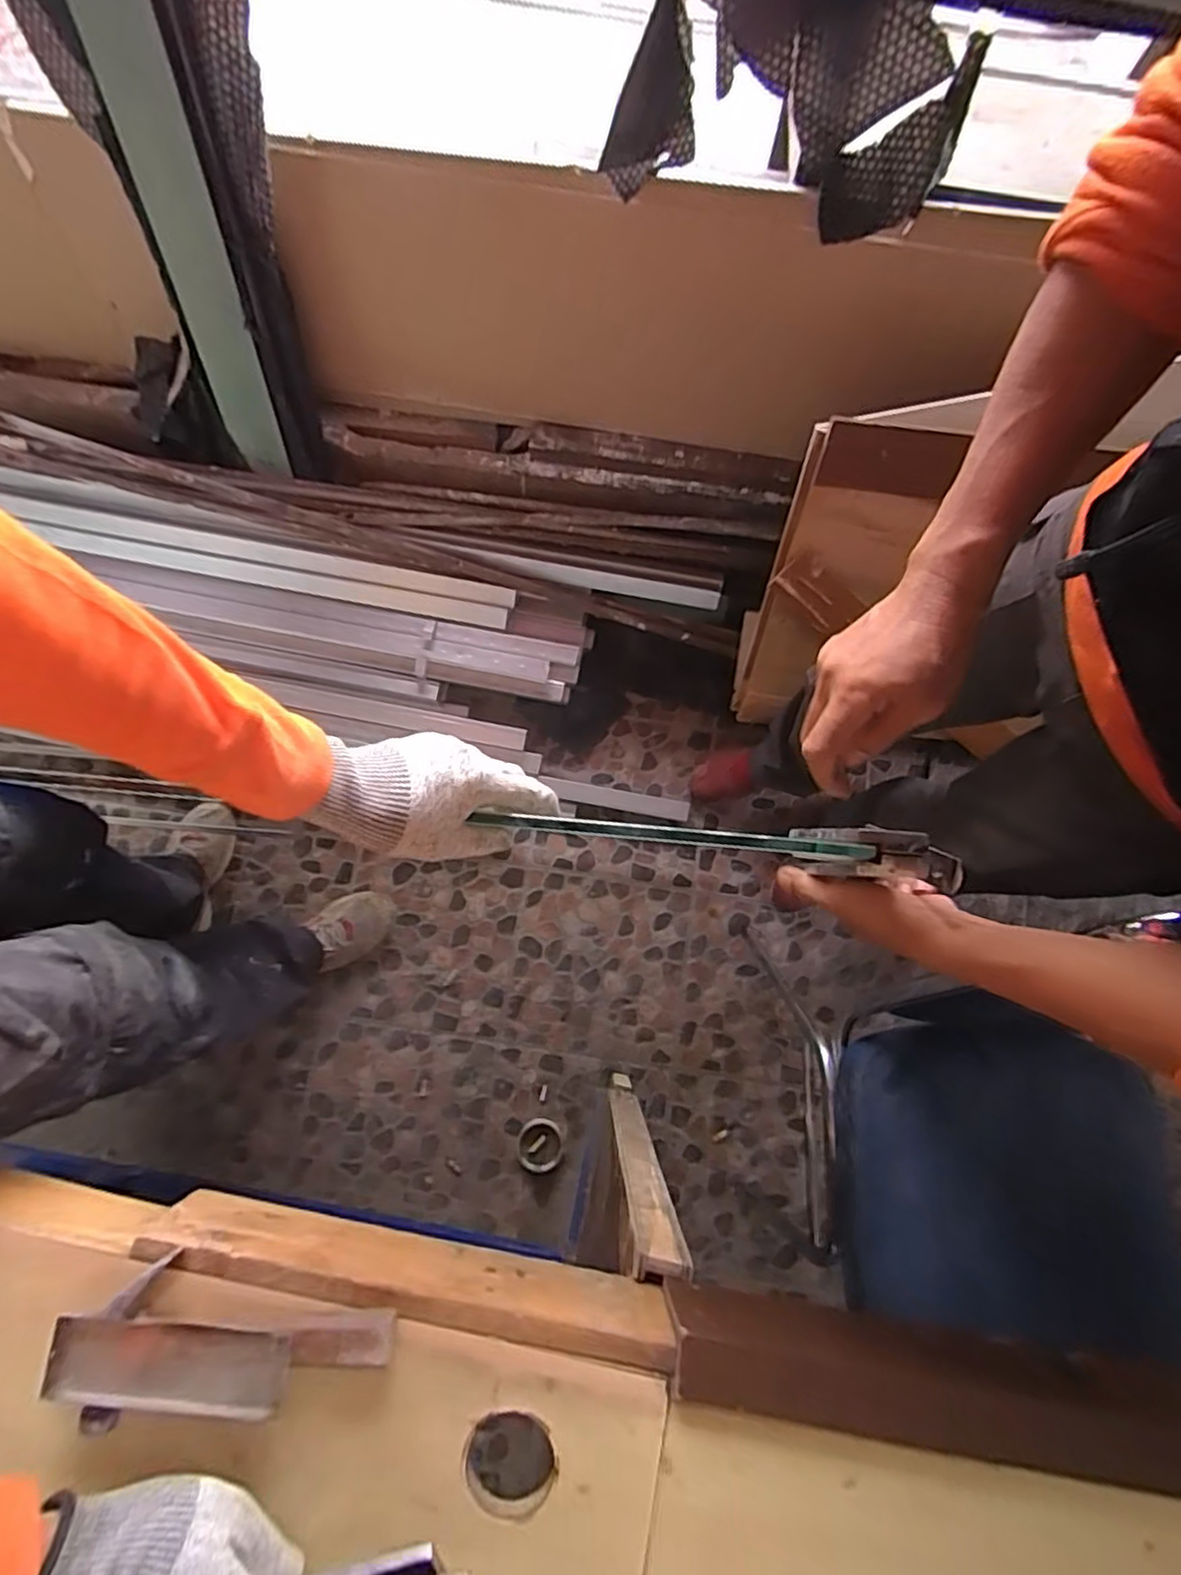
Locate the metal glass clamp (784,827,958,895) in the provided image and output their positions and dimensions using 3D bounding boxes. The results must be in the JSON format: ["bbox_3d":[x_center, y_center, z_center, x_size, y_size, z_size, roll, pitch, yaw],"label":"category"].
[{"bbox_3d":[0.203,0.046,0.464,0.116,0.029,0.034,12,79,1],"label":"metal glass clamp"}]

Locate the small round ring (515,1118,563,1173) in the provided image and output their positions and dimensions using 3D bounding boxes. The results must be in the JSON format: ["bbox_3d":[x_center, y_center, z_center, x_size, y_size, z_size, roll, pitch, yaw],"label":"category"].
[{"bbox_3d":[-0.089,0.638,1.162,0.084,0.023,0.085,0,79,-1],"label":"small round ring"}]

